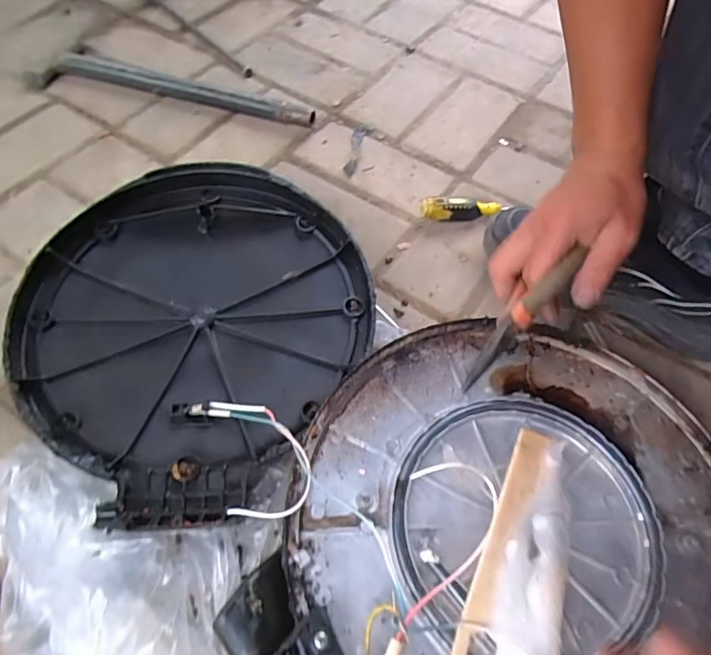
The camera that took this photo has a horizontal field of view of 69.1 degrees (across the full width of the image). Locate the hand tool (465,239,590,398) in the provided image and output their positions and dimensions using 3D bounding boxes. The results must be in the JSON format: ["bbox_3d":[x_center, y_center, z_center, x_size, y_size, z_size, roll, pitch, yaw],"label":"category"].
[{"bbox_3d":[0.117,-0.006,0.374,0.019,0.023,0.125,41,85,20],"label":"hand tool"}]

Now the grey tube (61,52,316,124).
[{"bbox_3d":[-0.221,-0.310,0.675,0.343,0.031,0.027,16,58,6],"label":"grey tube"}]

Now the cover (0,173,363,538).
[{"bbox_3d":[-0.151,-0.015,0.470,0.299,0.053,0.321,2,57,-3],"label":"cover"}]

